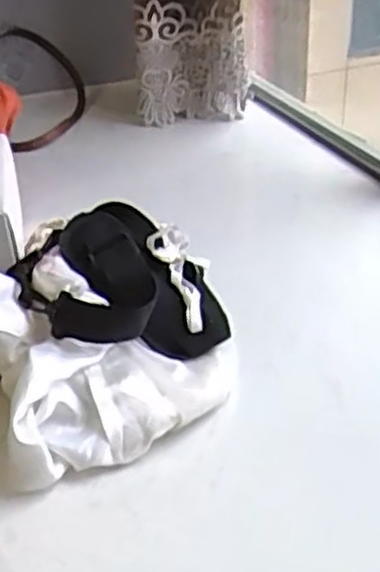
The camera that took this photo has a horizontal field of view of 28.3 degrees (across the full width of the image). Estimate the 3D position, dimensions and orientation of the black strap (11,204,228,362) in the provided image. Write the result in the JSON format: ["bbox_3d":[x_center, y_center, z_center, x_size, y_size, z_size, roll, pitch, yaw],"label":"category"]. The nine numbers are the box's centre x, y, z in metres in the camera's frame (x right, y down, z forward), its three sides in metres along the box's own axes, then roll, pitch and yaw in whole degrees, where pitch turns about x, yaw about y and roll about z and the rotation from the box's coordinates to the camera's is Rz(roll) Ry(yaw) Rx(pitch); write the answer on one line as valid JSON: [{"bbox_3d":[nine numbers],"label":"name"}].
[{"bbox_3d":[-0.074,-0.007,0.750,0.196,0.091,0.167,-10,34,-11],"label":"black strap"}]

